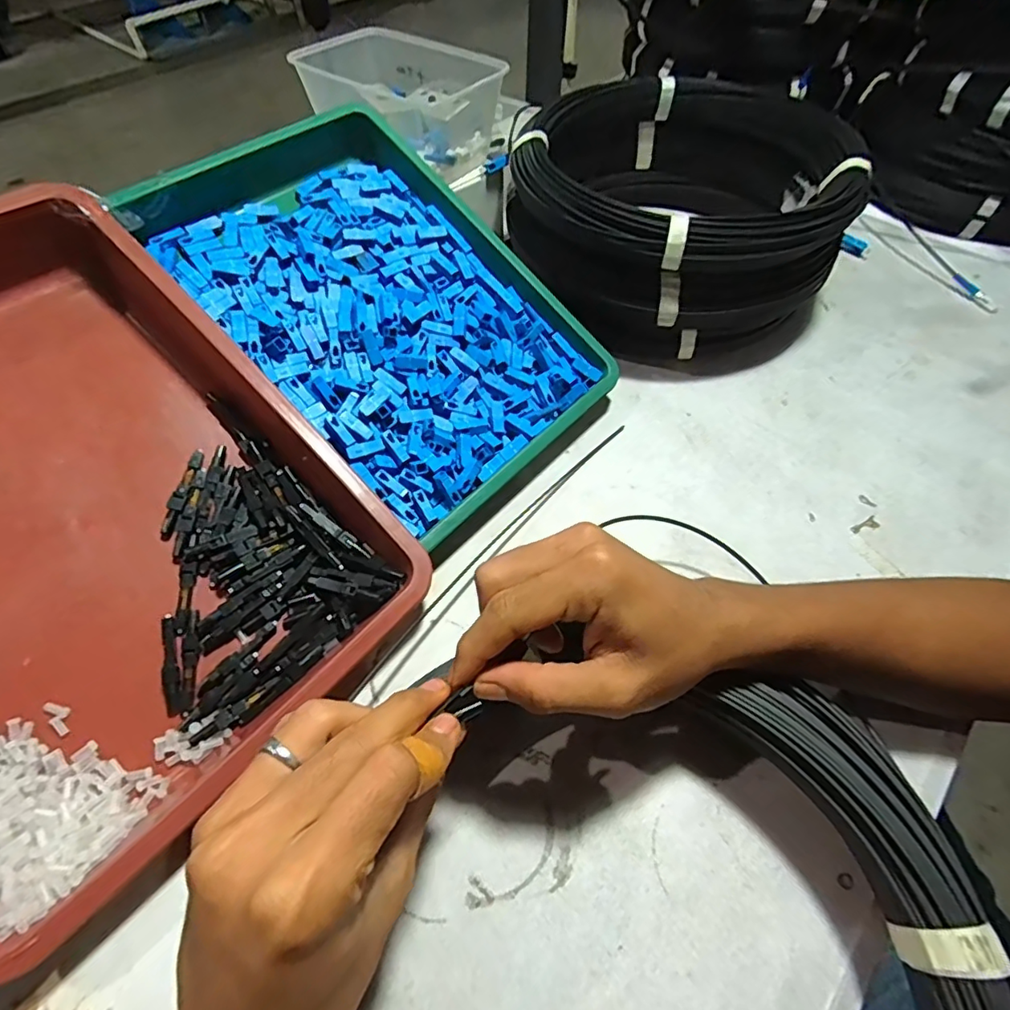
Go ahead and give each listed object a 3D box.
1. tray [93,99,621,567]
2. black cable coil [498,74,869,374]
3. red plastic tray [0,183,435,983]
[{"bbox_3d":[-0.086,-0.150,0.406,0.315,0.038,0.210,45,66,4],"label":"tray"},{"bbox_3d":[0.149,-0.277,0.518,0.264,0.134,0.306,-3,53,-1],"label":"black cable coil"},{"bbox_3d":[-0.246,0.004,0.299,0.268,0.064,0.349,-40,85,-24],"label":"red plastic tray"}]

